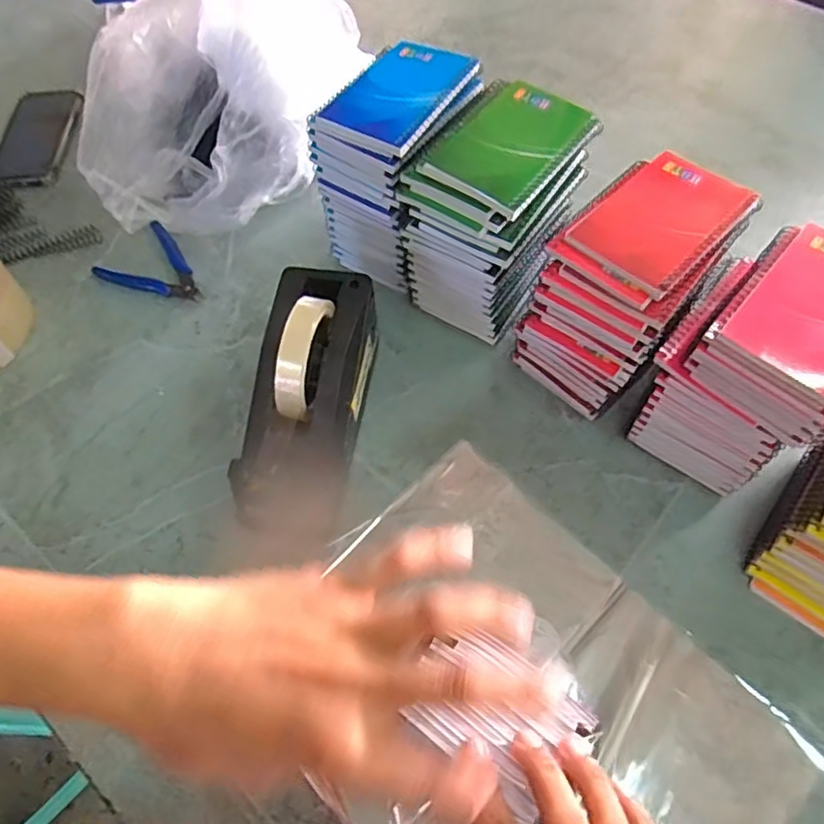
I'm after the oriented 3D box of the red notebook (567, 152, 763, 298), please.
[{"bbox_3d":[0.184,-0.141,0.443,0.083,0.008,0.132,39,69,22],"label":"red notebook"}]

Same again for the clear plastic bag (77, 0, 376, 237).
[{"bbox_3d":[-0.199,-0.322,0.629,0.225,0.172,0.260,21,63,14],"label":"clear plastic bag"}]

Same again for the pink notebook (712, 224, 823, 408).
[{"bbox_3d":[0.265,-0.065,0.391,0.126,0.009,0.082,-42,66,-19],"label":"pink notebook"}]

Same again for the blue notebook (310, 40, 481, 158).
[{"bbox_3d":[-0.009,-0.273,0.520,0.087,0.012,0.138,28,65,17],"label":"blue notebook"}]

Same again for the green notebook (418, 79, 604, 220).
[{"bbox_3d":[0.079,-0.212,0.485,0.092,0.014,0.134,33,67,20],"label":"green notebook"}]

